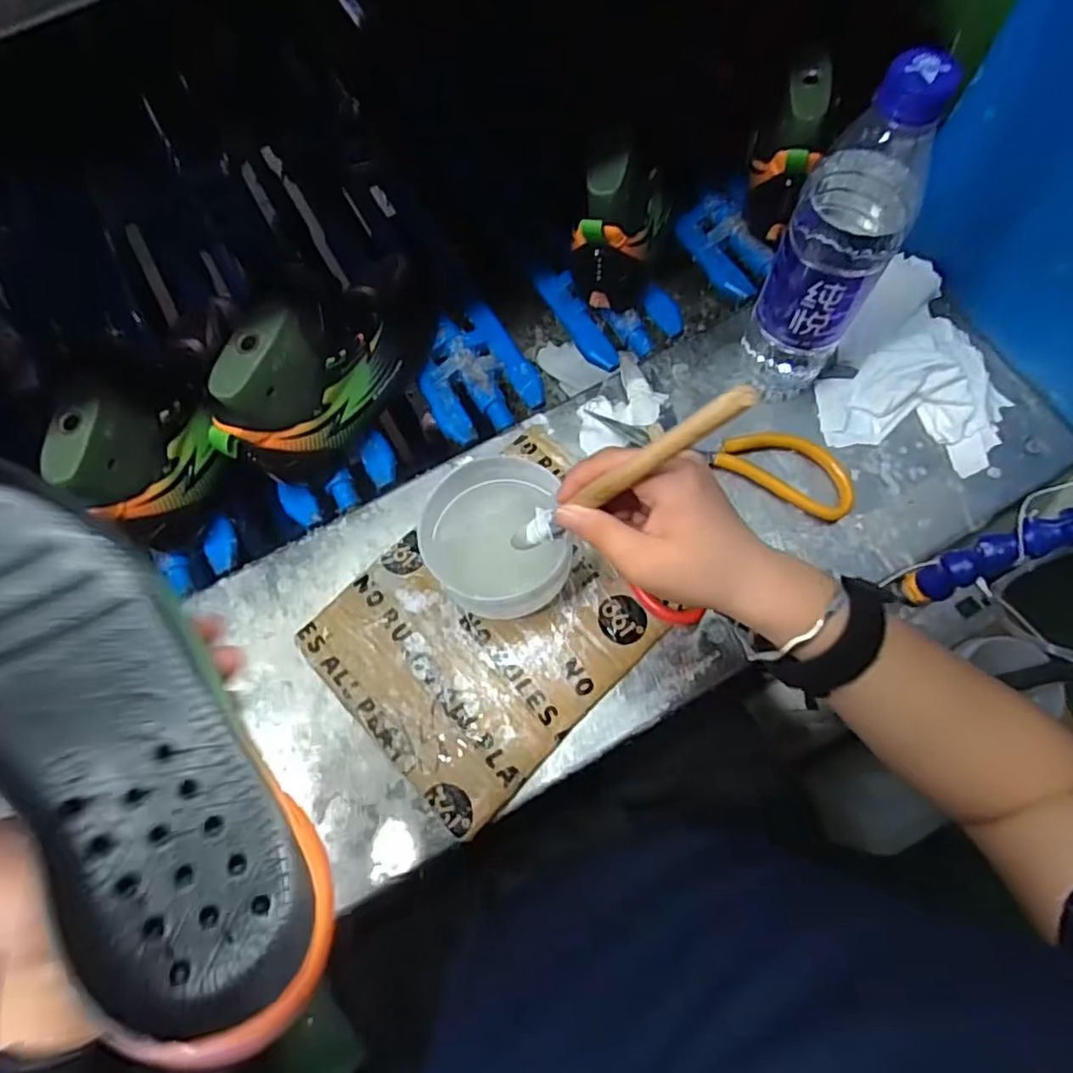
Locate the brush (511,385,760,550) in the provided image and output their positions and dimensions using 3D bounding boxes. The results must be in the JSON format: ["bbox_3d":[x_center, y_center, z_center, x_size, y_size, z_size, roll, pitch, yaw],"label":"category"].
[{"bbox_3d":[0.034,-0.023,0.313,0.010,0.192,0.014,13,66,-26],"label":"brush"}]

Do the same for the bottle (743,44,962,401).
[{"bbox_3d":[0.188,-0.175,0.397,0.069,0.234,0.066,34,76,12],"label":"bottle"}]

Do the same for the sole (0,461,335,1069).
[{"bbox_3d":[-0.159,0.056,0.225,0.243,0.032,0.085,47,48,5],"label":"sole"}]

